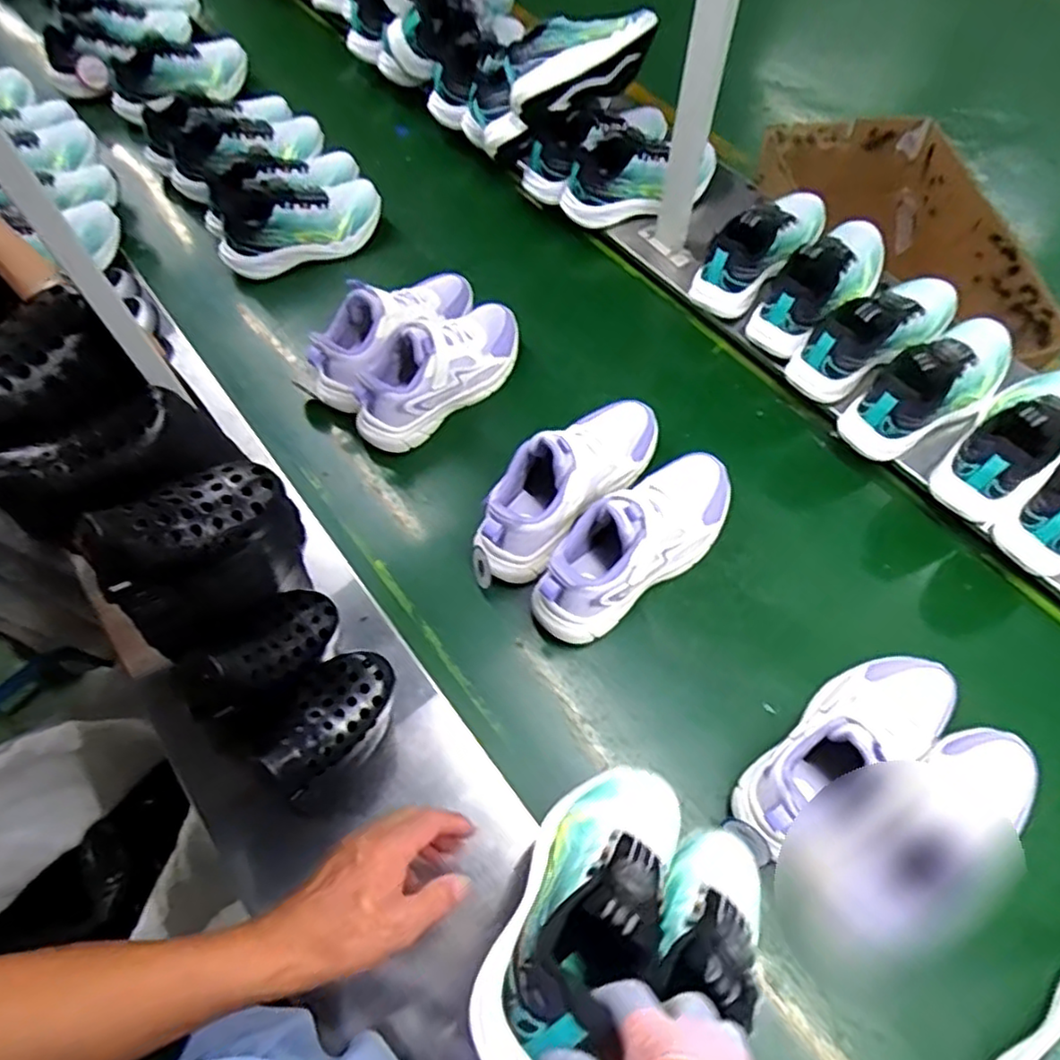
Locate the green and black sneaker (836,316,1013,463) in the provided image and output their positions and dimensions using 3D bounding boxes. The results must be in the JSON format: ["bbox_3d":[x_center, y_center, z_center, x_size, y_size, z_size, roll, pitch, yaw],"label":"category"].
[{"bbox_3d":[0.465,-0.170,0.765,0.208,0.100,0.092,-35,68,-16],"label":"green and black sneaker"}]

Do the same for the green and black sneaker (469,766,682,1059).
[{"bbox_3d":[0.045,0.240,0.456,0.091,0.098,0.225,30,31,13],"label":"green and black sneaker"}]

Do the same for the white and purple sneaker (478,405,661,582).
[{"bbox_3d":[0.050,-0.068,0.731,0.094,0.132,0.267,38,68,19],"label":"white and purple sneaker"}]

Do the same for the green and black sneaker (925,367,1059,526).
[{"bbox_3d":[0.540,-0.112,0.729,0.210,0.099,0.087,-37,69,-17],"label":"green and black sneaker"}]

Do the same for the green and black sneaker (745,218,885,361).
[{"bbox_3d":[0.365,-0.310,0.836,0.196,0.109,0.089,-41,70,-18],"label":"green and black sneaker"}]

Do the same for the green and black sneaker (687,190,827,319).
[{"bbox_3d":[0.310,-0.377,0.866,0.222,0.094,0.083,-41,70,-8],"label":"green and black sneaker"}]

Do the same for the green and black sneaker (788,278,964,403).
[{"bbox_3d":[0.419,-0.245,0.795,0.219,0.101,0.086,-33,67,-15],"label":"green and black sneaker"}]

